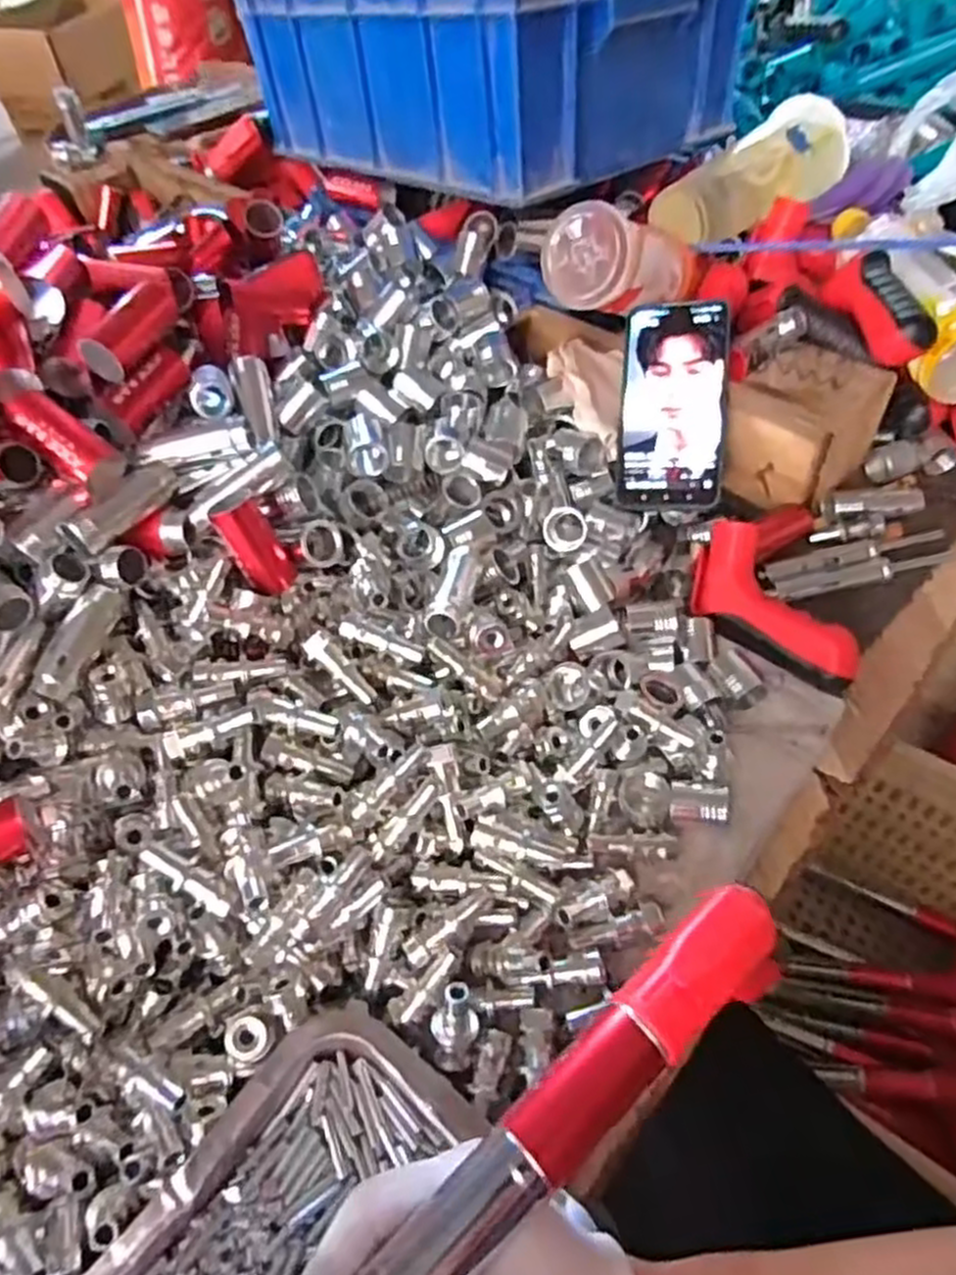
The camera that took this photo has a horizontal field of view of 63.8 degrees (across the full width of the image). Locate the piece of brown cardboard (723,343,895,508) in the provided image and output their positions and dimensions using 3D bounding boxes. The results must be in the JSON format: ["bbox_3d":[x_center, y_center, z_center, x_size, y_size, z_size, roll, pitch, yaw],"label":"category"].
[{"bbox_3d":[0.248,-0.166,0.594,0.089,0.081,0.106,36,63,27],"label":"piece of brown cardboard"}]

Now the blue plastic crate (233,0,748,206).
[{"bbox_3d":[-0.001,-0.547,0.703,0.265,0.153,0.390,-39,59,-23],"label":"blue plastic crate"}]

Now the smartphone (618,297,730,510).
[{"bbox_3d":[0.144,-0.174,0.568,0.074,0.008,0.157,2,83,18],"label":"smartphone"}]

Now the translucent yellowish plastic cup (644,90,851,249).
[{"bbox_3d":[0.231,-0.396,0.661,0.194,0.061,0.070,-35,58,-21],"label":"translucent yellowish plastic cup"}]

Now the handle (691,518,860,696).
[{"bbox_3d":[0.193,-0.021,0.515,0.056,0.035,0.133,-28,56,-16],"label":"handle"}]

